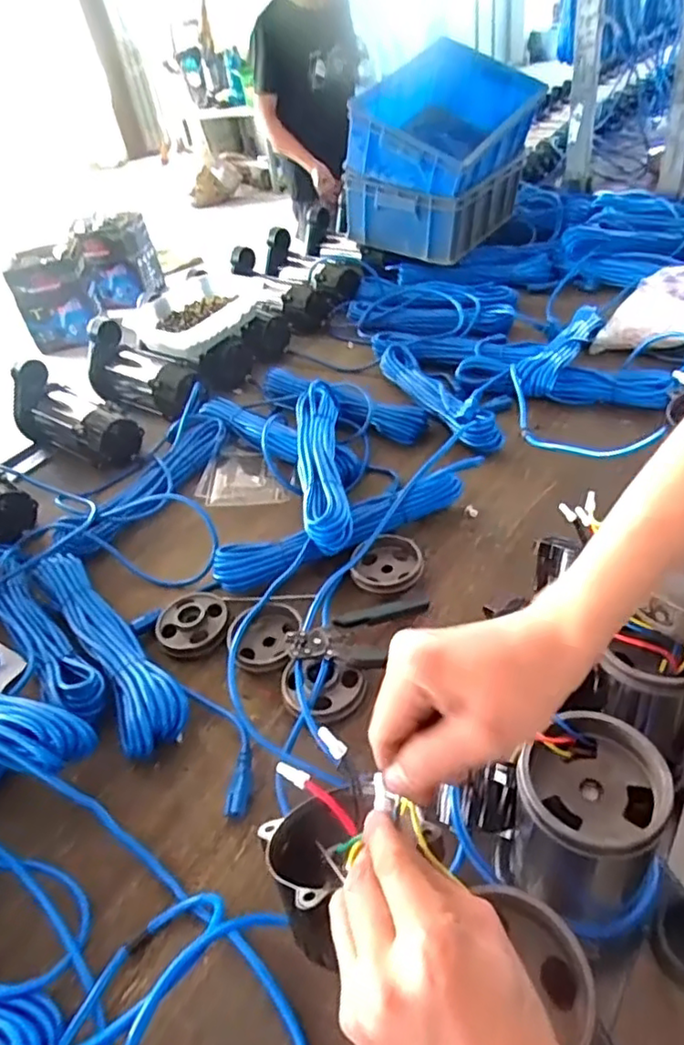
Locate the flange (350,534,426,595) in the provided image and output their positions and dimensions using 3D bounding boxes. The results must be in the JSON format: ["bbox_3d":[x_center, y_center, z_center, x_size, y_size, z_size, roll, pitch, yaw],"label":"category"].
[{"bbox_3d":[0.058,0.051,0.784,0.086,0.021,0.094,-6,41,5],"label":"flange"}]

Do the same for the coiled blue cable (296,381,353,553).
[{"bbox_3d":[-0.031,-0.102,0.891,0.066,0.039,0.361,-10,41,1],"label":"coiled blue cable"}]

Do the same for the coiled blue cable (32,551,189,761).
[{"bbox_3d":[-0.284,0.133,0.743,0.073,0.040,0.341,-31,45,-22],"label":"coiled blue cable"}]

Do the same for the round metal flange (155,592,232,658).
[{"bbox_3d":[-0.182,0.122,0.758,0.088,0.019,0.093,-6,41,5],"label":"round metal flange"}]

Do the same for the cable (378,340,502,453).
[{"bbox_3d":[0.155,-0.226,1.044,0.066,0.046,0.345,-19,42,-10],"label":"cable"}]

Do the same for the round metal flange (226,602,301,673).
[{"bbox_3d":[-0.091,0.133,0.725,0.078,0.030,0.094,3,43,15],"label":"round metal flange"}]

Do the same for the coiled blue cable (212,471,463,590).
[{"bbox_3d":[0.007,0.018,0.821,0.353,0.054,0.076,-21,42,-12],"label":"coiled blue cable"}]

